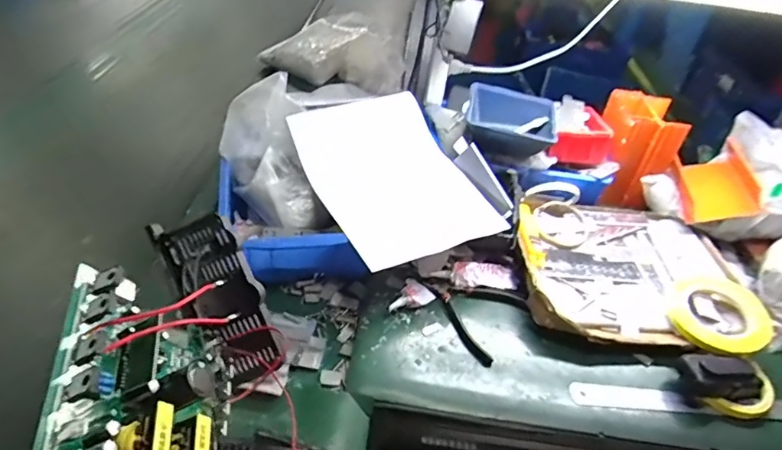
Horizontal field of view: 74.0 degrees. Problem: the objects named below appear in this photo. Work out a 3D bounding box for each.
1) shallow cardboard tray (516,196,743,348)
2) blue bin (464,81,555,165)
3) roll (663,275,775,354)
[{"bbox_3d":[0.342,0.069,0.763,0.322,0.050,0.266,6,39,-2],"label":"shallow cardboard tray"},{"bbox_3d":[0.188,-0.155,0.836,0.138,0.075,0.130,11,39,4],"label":"blue bin"},{"bbox_3d":[0.435,0.122,0.692,0.128,0.037,0.128,-28,51,-35],"label":"roll"}]

